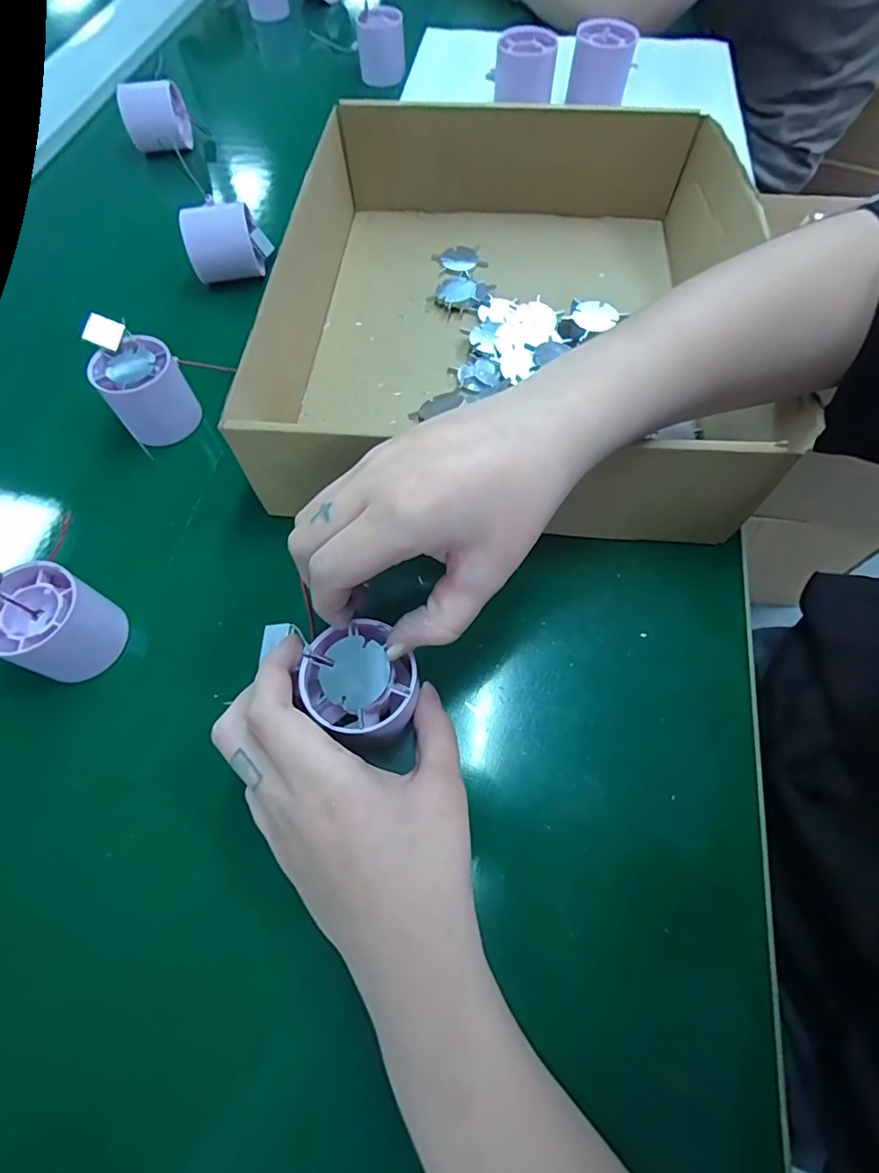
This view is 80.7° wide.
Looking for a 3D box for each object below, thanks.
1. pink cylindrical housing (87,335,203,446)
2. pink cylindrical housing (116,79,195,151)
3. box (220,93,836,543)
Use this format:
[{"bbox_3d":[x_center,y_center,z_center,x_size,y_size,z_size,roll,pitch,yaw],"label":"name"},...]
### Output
[{"bbox_3d":[-0.208,-0.139,0.372,0.053,0.052,0.044,-40,69,-15],"label":"pink cylindrical housing"},{"bbox_3d":[-0.298,-0.496,0.542,0.065,0.049,0.047,-13,64,-4],"label":"pink cylindrical housing"},{"bbox_3d":[0.056,-0.206,0.363,0.302,0.078,0.344,4,64,4],"label":"box"}]

